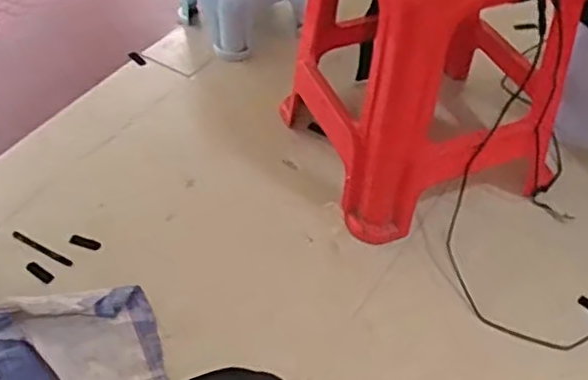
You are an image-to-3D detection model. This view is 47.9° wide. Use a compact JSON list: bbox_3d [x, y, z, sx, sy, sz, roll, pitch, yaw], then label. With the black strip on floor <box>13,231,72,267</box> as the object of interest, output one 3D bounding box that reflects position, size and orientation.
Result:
[{"bbox_3d":[-0.415,0.099,1.094,0.107,0.009,0.012,29,52,-1],"label":"black strip on floor"}]

